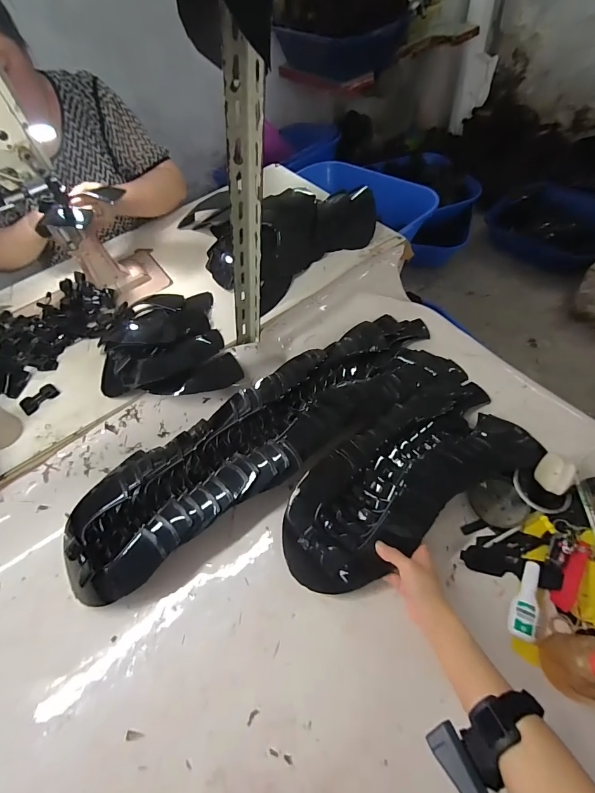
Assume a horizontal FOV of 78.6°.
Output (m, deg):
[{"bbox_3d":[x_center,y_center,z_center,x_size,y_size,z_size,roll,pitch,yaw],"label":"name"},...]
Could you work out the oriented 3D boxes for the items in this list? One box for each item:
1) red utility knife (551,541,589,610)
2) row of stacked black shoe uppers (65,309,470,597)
[{"bbox_3d":[0.373,0.242,0.492,0.023,0.006,0.097,34,68,20],"label":"red utility knife"},{"bbox_3d":[-0.037,0.053,0.642,0.753,0.070,0.214,-29,57,-13],"label":"row of stacked black shoe uppers"}]

